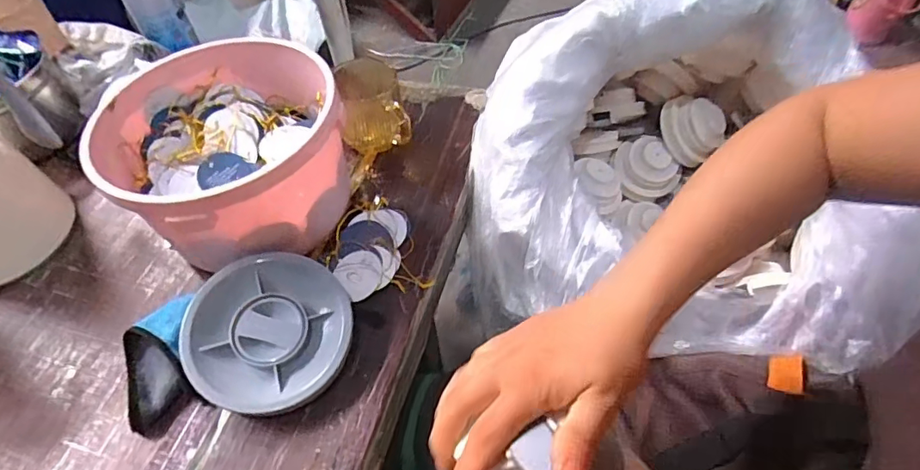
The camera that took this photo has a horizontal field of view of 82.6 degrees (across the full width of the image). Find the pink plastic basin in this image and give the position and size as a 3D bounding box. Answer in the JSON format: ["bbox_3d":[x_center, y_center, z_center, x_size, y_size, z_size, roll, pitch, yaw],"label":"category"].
[{"bbox_3d":[-0.222,-0.082,0.511,0.204,0.113,0.210,-2,53,3],"label":"pink plastic basin"}]

